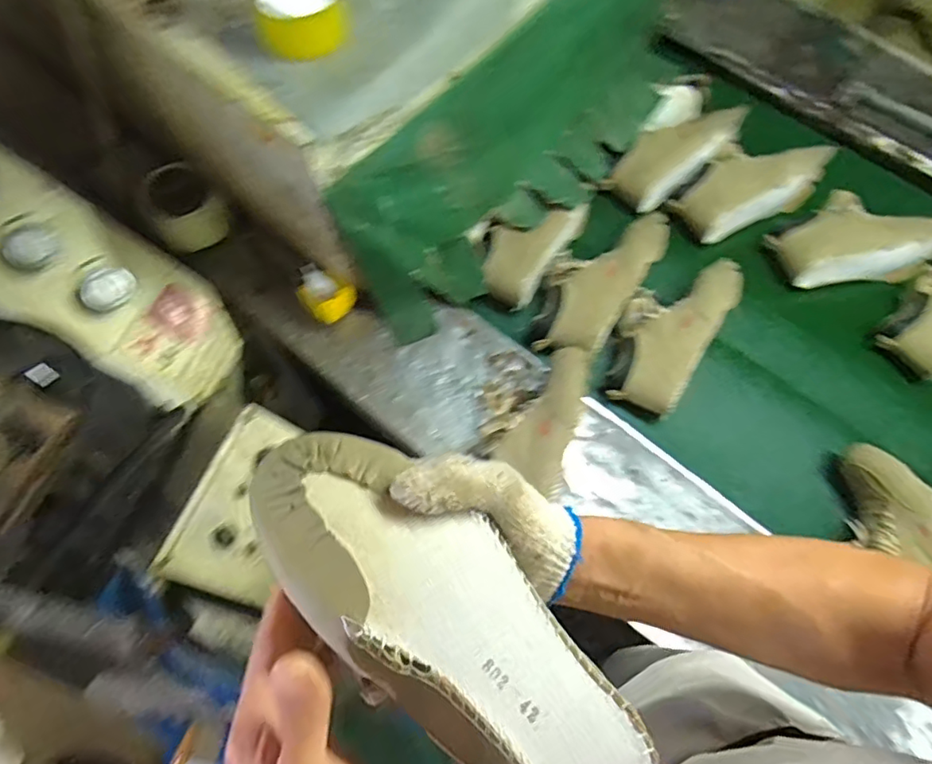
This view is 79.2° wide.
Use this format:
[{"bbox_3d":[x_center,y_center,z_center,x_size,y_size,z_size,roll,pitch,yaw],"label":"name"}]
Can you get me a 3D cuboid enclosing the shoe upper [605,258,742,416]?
[{"bbox_3d":[0.332,-0.092,0.928,0.142,0.087,0.293,32,73,10],"label":"shoe upper"}]

